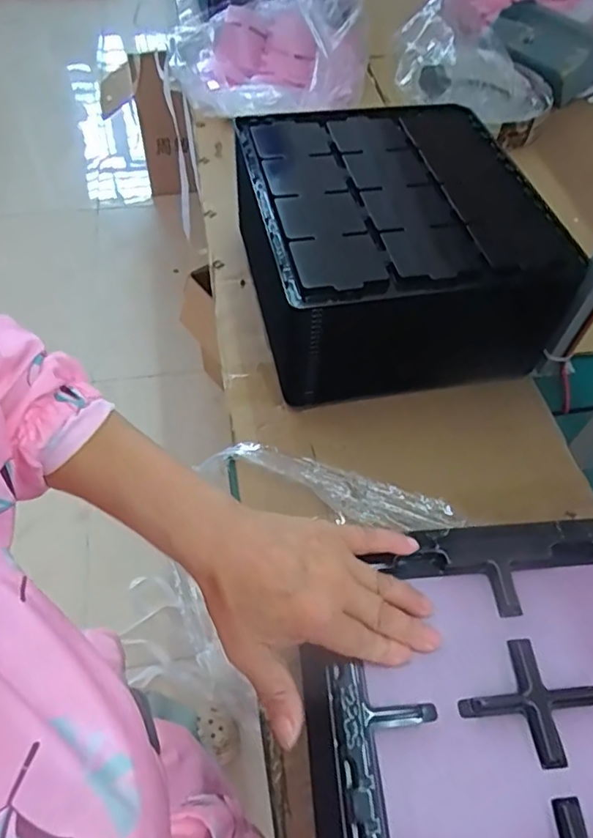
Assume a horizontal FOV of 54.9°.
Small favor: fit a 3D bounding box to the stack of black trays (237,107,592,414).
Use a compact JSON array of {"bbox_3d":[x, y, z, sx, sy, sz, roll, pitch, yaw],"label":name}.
[{"bbox_3d":[0.122,-0.240,0.761,0.345,0.167,0.390,-6,57,-8],"label":"stack of black trays"}]

